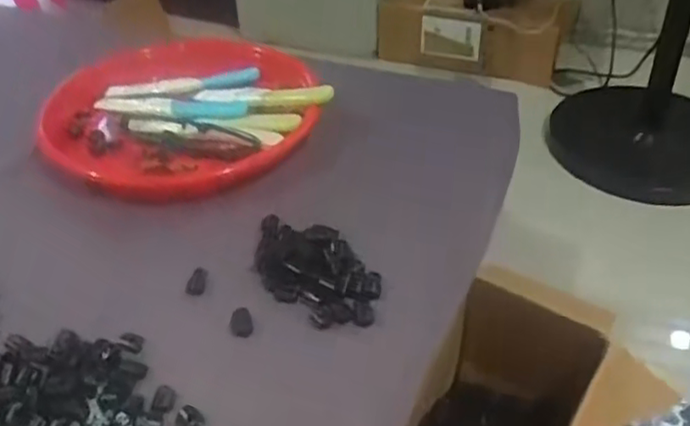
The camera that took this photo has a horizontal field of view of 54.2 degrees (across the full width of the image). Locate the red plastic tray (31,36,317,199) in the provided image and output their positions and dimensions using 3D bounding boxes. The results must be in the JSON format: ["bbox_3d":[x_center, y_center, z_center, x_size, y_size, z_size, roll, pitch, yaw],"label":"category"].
[{"bbox_3d":[-0.158,-0.102,0.662,0.265,0.049,0.264,9,40,12],"label":"red plastic tray"}]

